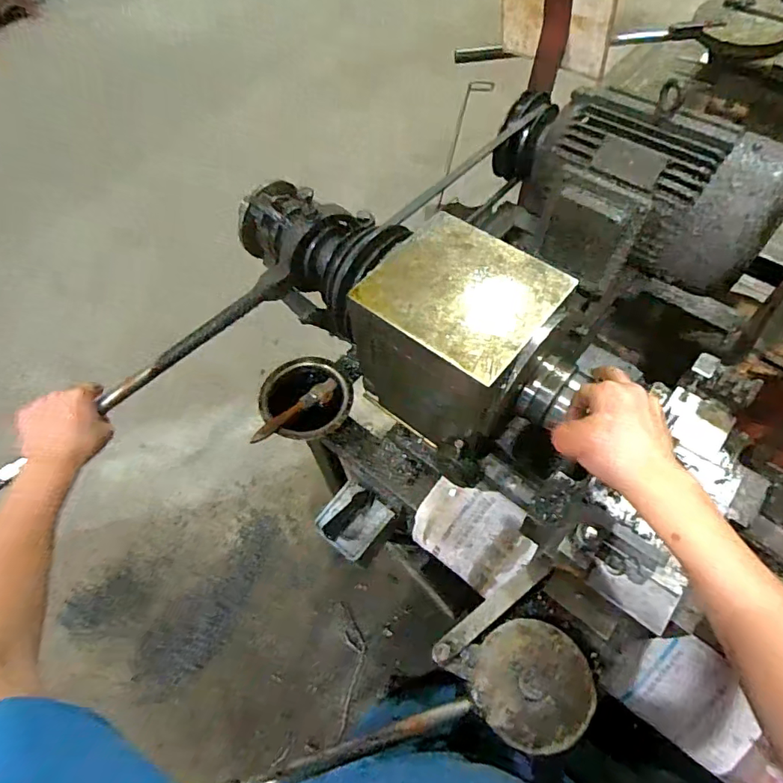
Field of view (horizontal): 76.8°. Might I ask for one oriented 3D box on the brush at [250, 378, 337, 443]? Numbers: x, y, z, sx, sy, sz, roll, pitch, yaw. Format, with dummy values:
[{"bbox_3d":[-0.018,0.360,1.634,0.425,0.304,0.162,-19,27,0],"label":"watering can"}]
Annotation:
[{"bbox_3d":[-0.138,0.028,0.714,0.025,0.018,0.150,38,55,22],"label":"brush"}]

